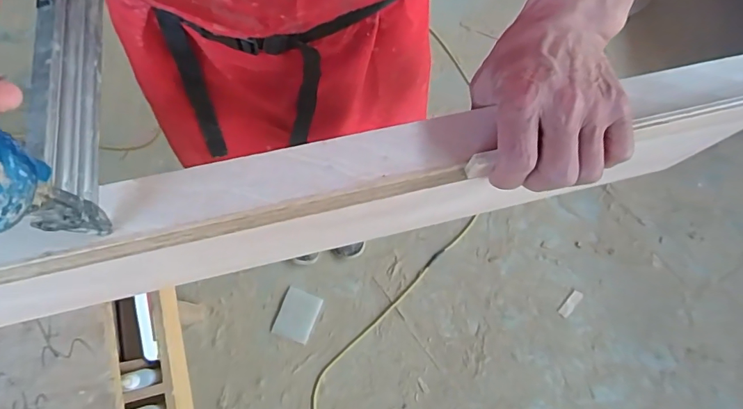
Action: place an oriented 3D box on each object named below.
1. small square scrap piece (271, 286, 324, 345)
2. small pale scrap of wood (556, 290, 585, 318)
[{"bbox_3d":[-0.189,0.281,1.164,0.094,0.005,0.120,20,75,4],"label":"small square scrap piece"},{"bbox_3d":[0.497,0.248,1.147,0.026,0.010,0.074,41,78,10],"label":"small pale scrap of wood"}]

